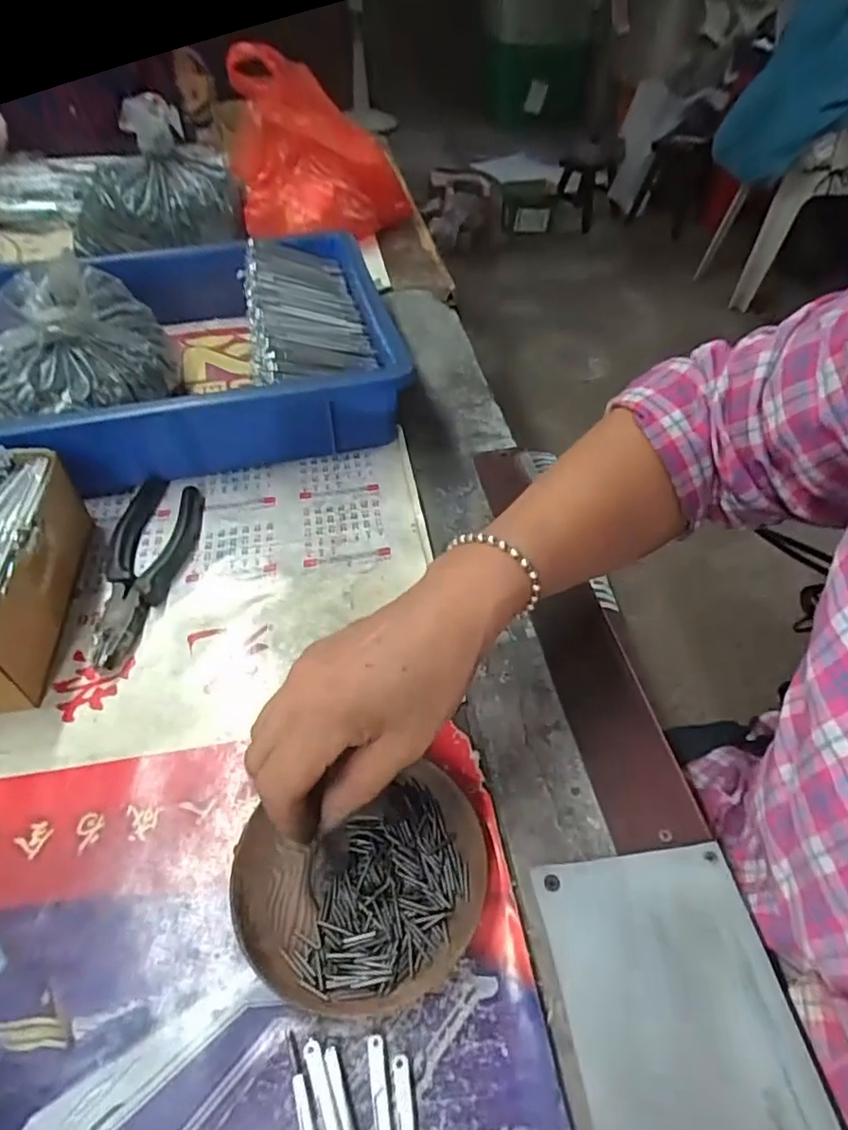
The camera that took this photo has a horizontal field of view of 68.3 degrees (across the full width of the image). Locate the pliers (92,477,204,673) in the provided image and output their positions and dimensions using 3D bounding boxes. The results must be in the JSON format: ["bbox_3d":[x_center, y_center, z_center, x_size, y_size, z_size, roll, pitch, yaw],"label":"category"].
[{"bbox_3d":[-0.203,-0.002,0.442,0.059,0.018,0.172,2,49,3],"label":"pliers"}]

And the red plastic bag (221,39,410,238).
[{"bbox_3d":[-0.124,-0.493,0.752,0.207,0.162,0.157,-5,49,-4],"label":"red plastic bag"}]

